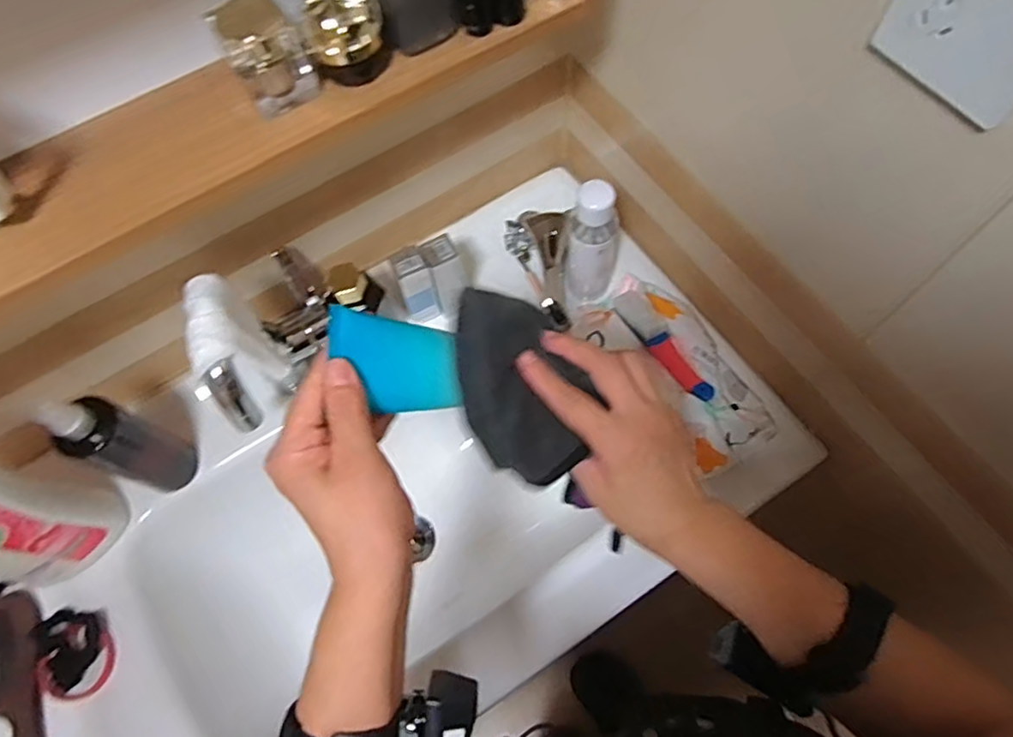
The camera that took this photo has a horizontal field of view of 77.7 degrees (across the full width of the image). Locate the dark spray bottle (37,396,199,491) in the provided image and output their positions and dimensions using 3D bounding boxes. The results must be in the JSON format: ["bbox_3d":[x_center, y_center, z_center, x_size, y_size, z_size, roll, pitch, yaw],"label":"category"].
[{"bbox_3d":[-0.362,0.067,0.595,0.055,0.178,0.064,22,69,12],"label":"dark spray bottle"}]

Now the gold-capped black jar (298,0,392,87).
[{"bbox_3d":[-0.104,-0.218,0.408,0.050,0.053,0.043,-7,66,0],"label":"gold-capped black jar"}]

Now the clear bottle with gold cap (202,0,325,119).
[{"bbox_3d":[-0.153,-0.200,0.406,0.050,0.066,0.044,-25,68,-8],"label":"clear bottle with gold cap"}]

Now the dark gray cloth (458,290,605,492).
[{"bbox_3d":[0.009,0.006,0.400,0.074,0.034,0.120,-32,93,-28],"label":"dark gray cloth"}]

